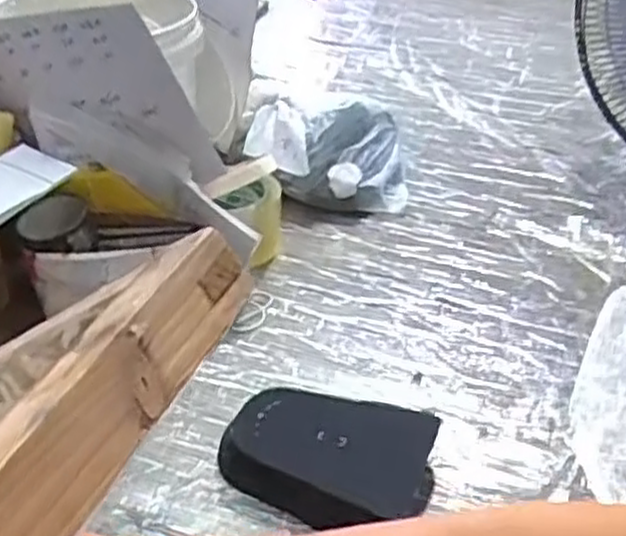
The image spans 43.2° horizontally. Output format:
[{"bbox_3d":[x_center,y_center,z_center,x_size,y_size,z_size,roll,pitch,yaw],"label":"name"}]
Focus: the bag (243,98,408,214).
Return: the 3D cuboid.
[{"bbox_3d":[0.017,-0.131,0.879,0.179,0.099,0.109,3,34,-2],"label":"bag"}]

